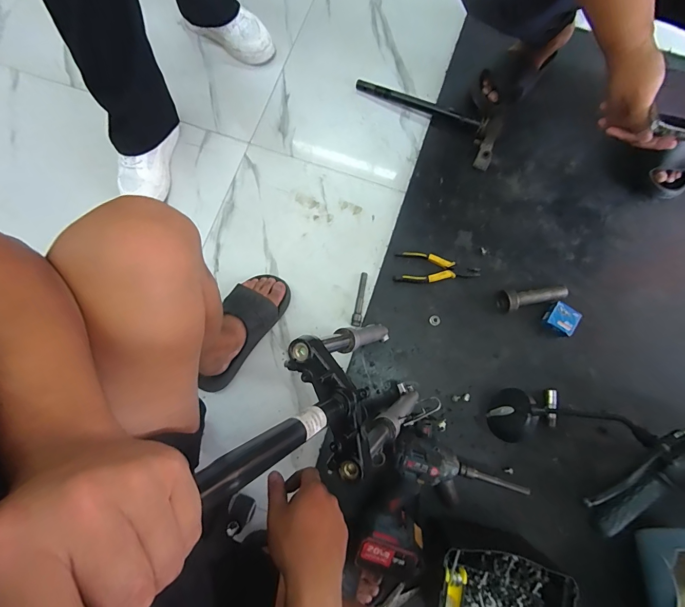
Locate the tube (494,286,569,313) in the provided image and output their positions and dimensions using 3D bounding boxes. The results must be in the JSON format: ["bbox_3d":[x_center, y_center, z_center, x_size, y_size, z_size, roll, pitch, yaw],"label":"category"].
[{"bbox_3d":[0.438,-0.021,0.812,0.157,0.042,0.053,-15,79,-3],"label":"tube"}]

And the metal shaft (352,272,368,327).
[{"bbox_3d":[0.042,-0.009,0.833,0.021,0.016,0.131,10,79,2],"label":"metal shaft"}]

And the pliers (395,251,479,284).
[{"bbox_3d":[0.224,-0.084,0.839,0.197,0.018,0.075,2,79,0],"label":"pliers"}]

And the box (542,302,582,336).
[{"bbox_3d":[0.501,0.035,0.806,0.064,0.033,0.069,35,81,6],"label":"box"}]

